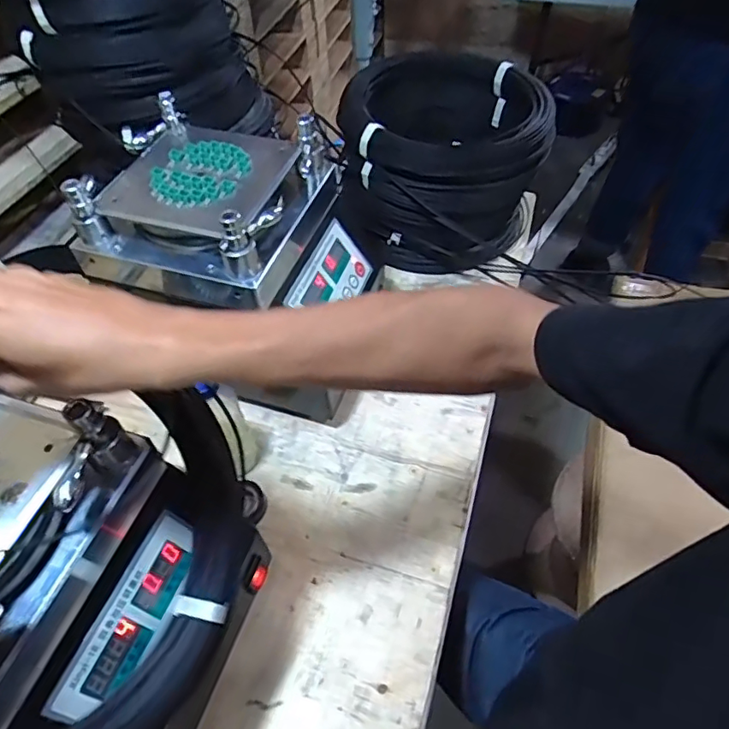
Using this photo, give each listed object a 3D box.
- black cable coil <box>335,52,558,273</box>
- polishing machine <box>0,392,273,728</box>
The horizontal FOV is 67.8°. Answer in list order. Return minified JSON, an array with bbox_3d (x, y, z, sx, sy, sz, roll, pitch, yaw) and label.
[{"bbox_3d":[0.122,-0.313,0.847,0.282,0.205,0.265,-1,52,1],"label":"black cable coil"},{"bbox_3d":[-0.249,0.173,0.434,0.229,0.242,0.208,14,54,12],"label":"polishing machine"}]

